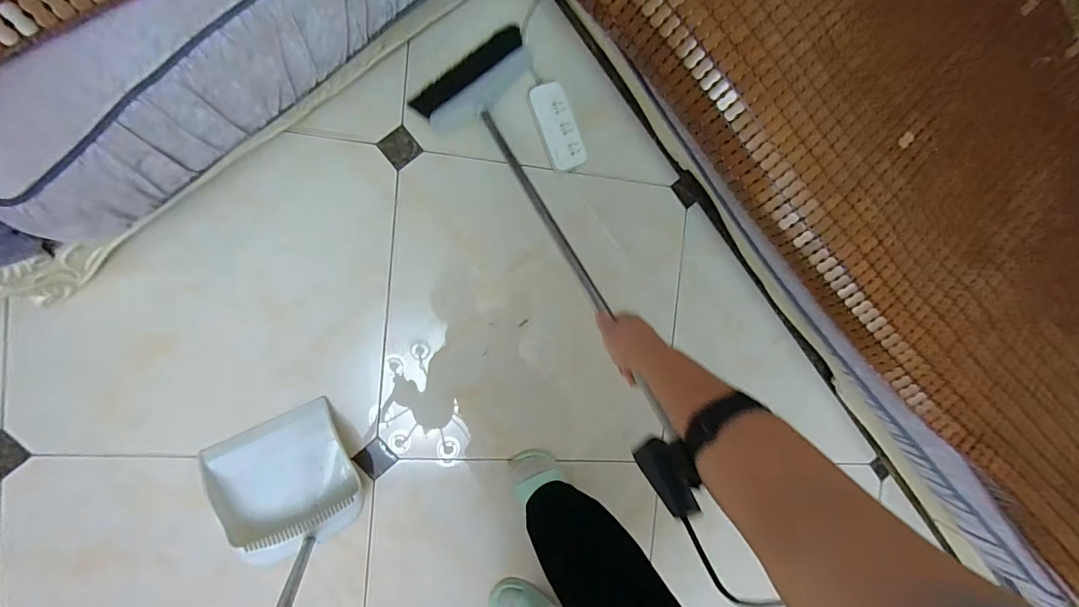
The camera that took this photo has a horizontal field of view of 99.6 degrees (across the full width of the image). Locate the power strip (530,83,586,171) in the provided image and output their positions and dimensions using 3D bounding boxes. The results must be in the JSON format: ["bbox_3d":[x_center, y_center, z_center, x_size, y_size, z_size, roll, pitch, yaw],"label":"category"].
[{"bbox_3d":[0.036,-0.349,0.906,0.076,0.034,0.167,-23,98,-9],"label":"power strip"}]

